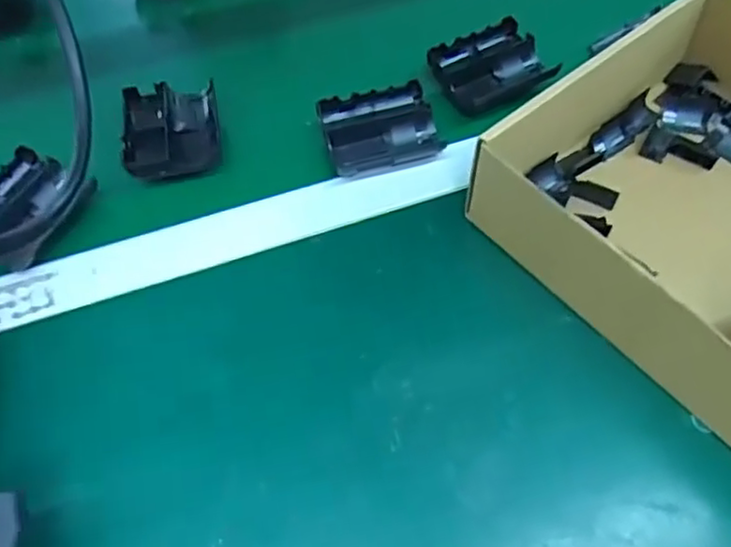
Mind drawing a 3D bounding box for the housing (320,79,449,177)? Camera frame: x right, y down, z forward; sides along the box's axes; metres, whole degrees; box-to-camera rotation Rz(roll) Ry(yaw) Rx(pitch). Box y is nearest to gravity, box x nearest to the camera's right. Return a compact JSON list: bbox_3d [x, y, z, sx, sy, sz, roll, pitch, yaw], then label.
[{"bbox_3d":[0.011,-0.101,0.475,0.078,0.034,0.067,-14,59,-7],"label":"housing"}]

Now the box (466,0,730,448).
[{"bbox_3d":[0.224,-0.040,0.391,0.224,0.086,0.227,-36,64,-18],"label":"box"}]

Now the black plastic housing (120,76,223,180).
[{"bbox_3d":[-0.140,-0.105,0.475,0.067,0.023,0.081,-11,59,-5],"label":"black plastic housing"}]

